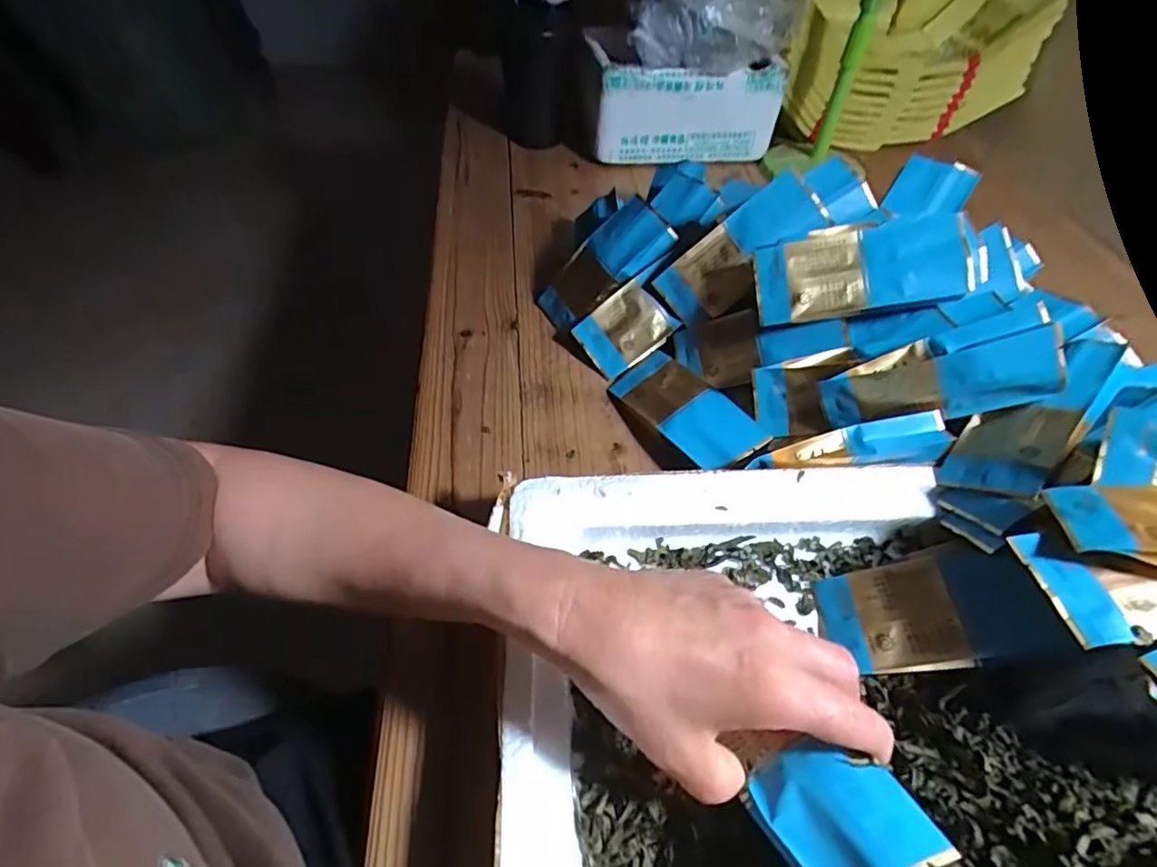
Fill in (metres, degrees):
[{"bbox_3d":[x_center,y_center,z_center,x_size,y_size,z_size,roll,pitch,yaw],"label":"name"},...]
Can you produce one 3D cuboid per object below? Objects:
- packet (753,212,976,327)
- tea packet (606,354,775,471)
[{"bbox_3d":[0.190,-0.111,0.391,0.131,0.013,0.059,-9,82,16],"label":"packet"},{"bbox_3d":[0.081,-0.017,0.439,0.054,0.012,0.126,-40,55,-8],"label":"tea packet"}]

